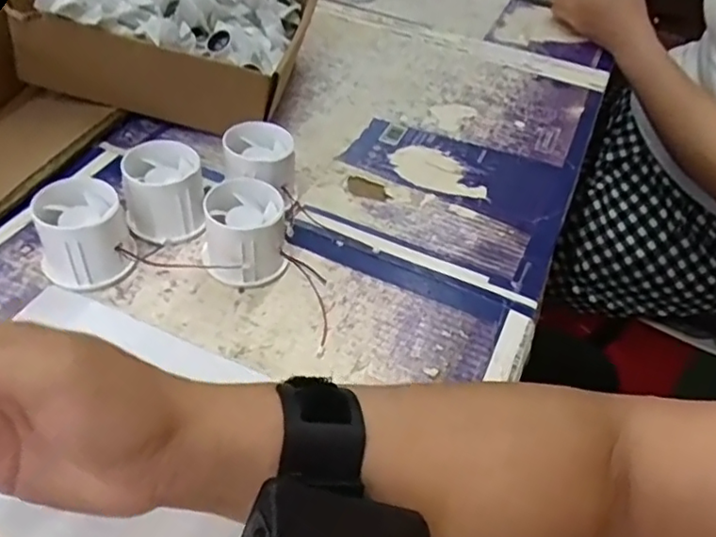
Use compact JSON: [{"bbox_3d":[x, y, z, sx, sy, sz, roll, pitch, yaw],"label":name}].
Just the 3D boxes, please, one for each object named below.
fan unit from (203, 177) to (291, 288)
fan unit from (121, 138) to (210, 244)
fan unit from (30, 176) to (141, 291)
[{"bbox_3d":[-0.076,-0.024,0.412,0.052,0.050,0.056,-5,46,-10],"label":"fan unit"},{"bbox_3d":[-0.136,-0.053,0.431,0.052,0.051,0.054,-10,47,-16],"label":"fan unit"},{"bbox_3d":[-0.176,-0.022,0.397,0.055,0.050,0.056,-16,49,-21],"label":"fan unit"}]

